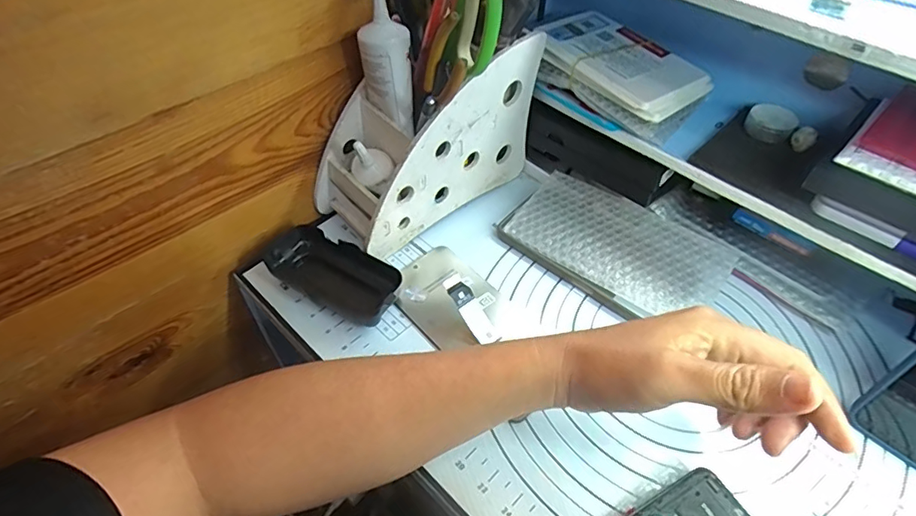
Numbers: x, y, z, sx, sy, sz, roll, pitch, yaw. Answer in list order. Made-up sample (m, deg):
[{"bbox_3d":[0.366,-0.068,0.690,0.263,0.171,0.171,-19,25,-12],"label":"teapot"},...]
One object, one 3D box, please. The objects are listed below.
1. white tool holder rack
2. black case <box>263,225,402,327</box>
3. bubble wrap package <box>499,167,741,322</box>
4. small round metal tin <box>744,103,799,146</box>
[{"bbox_3d":[-0.023,-0.099,0.425,0.189,0.135,0.081,-27,56,-22],"label":"white tool holder rack"},{"bbox_3d":[-0.096,0.014,0.406,0.111,0.027,0.047,27,55,20],"label":"black case"},{"bbox_3d":[0.131,-0.010,0.432,0.171,0.025,0.097,36,58,25],"label":"bubble wrap package"},{"bbox_3d":[0.243,-0.105,0.395,0.034,0.015,0.030,26,54,18],"label":"small round metal tin"}]

